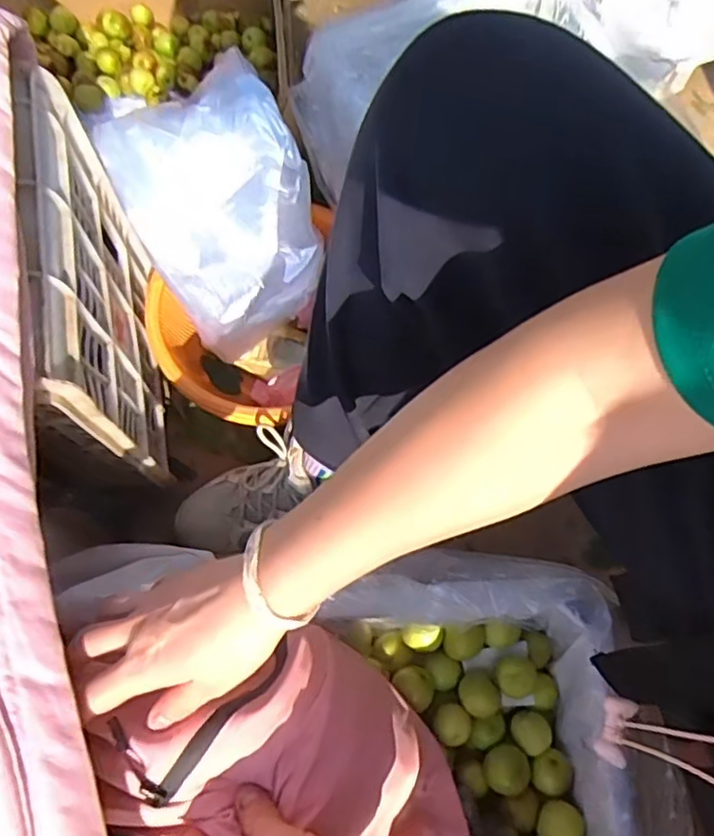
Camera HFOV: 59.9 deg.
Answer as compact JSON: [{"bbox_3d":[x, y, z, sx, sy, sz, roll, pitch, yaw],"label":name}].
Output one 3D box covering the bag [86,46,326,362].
[{"bbox_3d":[-0.136,-0.207,0.618,0.167,0.149,0.215,-26,74,-9],"label":"bag"}]

